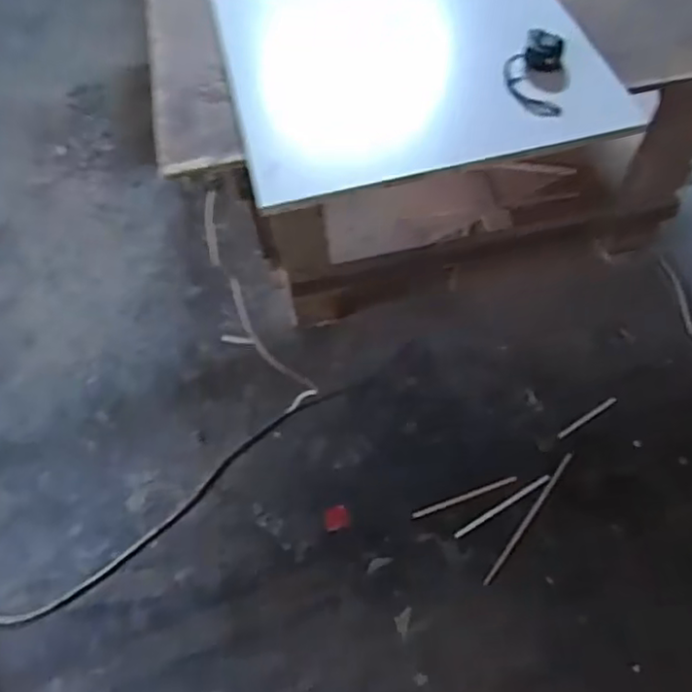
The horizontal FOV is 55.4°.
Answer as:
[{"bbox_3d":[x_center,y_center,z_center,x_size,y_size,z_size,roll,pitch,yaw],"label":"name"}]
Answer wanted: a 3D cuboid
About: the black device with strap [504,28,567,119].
[{"bbox_3d":[0.275,-0.397,0.959,0.081,0.041,0.151,7,59,9],"label":"black device with strap"}]

